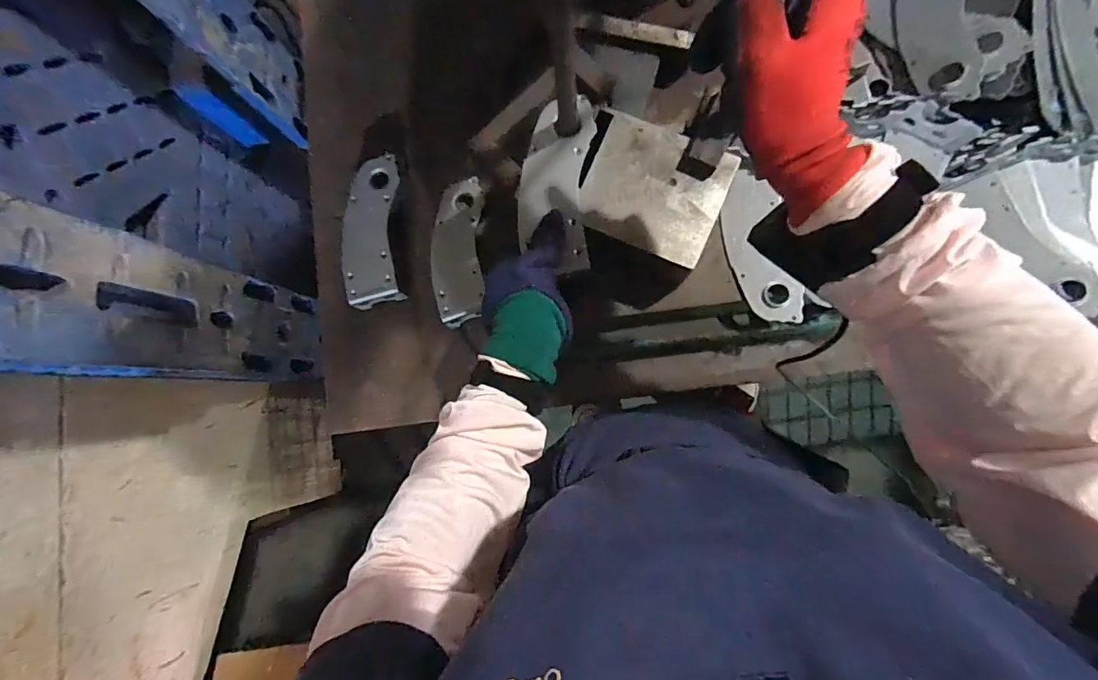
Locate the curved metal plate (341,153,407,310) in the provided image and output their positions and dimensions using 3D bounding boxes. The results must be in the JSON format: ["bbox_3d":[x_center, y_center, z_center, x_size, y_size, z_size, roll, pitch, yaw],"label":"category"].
[{"bbox_3d":[-0.210,-0.128,0.590,0.064,0.054,0.182,-2,85,4],"label":"curved metal plate"}]

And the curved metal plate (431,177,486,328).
[{"bbox_3d":[-0.110,-0.107,0.587,0.058,0.032,0.175,-2,85,4],"label":"curved metal plate"}]

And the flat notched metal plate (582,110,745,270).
[{"bbox_3d":[0.099,-0.141,0.450,0.124,0.007,0.114,24,87,6],"label":"flat notched metal plate"}]

